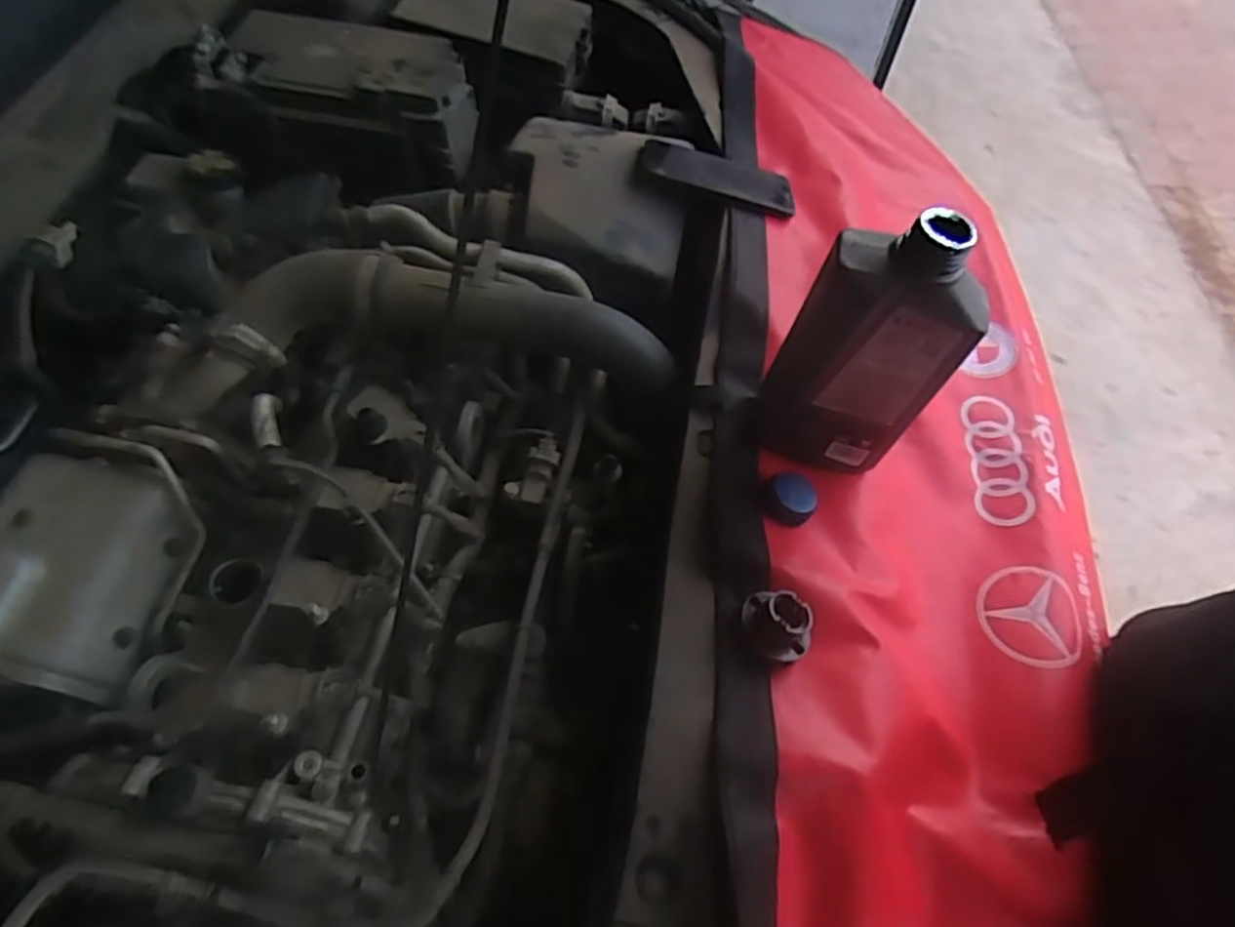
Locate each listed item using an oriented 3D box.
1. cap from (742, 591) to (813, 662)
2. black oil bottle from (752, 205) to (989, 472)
[{"bbox_3d":[0.115,0.112,0.496,0.045,0.038,0.042,1,59,-2],"label":"cap"},{"bbox_3d":[0.180,-0.075,0.528,0.122,0.244,0.053,4,59,-1],"label":"black oil bottle"}]

